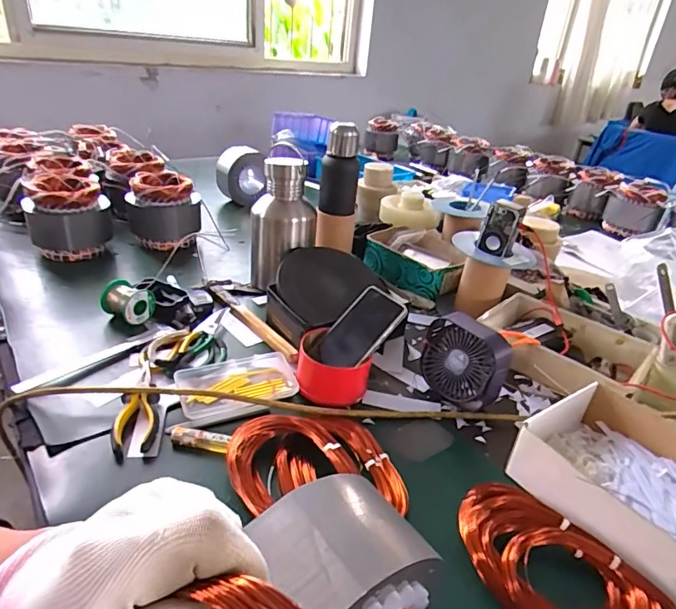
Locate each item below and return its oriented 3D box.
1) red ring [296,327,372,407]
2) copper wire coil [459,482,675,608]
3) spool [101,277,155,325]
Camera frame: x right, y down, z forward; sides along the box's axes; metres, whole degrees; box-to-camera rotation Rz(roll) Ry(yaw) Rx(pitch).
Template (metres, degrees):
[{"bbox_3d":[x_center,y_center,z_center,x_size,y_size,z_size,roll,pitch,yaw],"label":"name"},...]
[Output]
[{"bbox_3d":[-0.006,0.087,0.679,0.102,0.050,0.097,4,29,-2],"label":"red ring"},{"bbox_3d":[0.209,0.259,0.458,0.113,0.051,0.229,-12,34,-29],"label":"copper wire coil"},{"bbox_3d":[-0.345,-0.006,0.786,0.072,0.049,0.058,22,33,27],"label":"spool"}]

